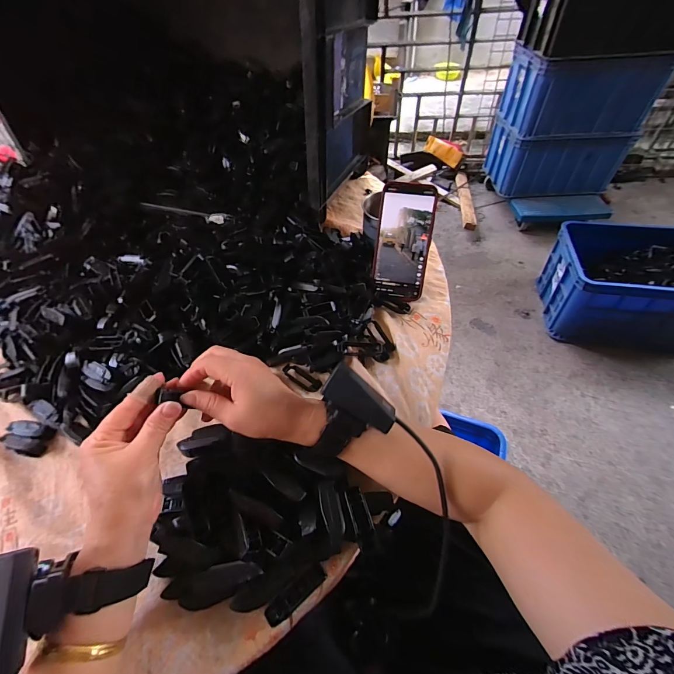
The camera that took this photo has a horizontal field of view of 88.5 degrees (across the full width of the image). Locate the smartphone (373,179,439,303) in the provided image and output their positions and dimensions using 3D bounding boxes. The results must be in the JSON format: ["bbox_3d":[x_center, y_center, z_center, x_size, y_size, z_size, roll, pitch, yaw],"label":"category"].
[{"bbox_3d":[0.096,-0.136,0.500,0.077,0.158,0.013,7,14,8],"label":"smartphone"}]

